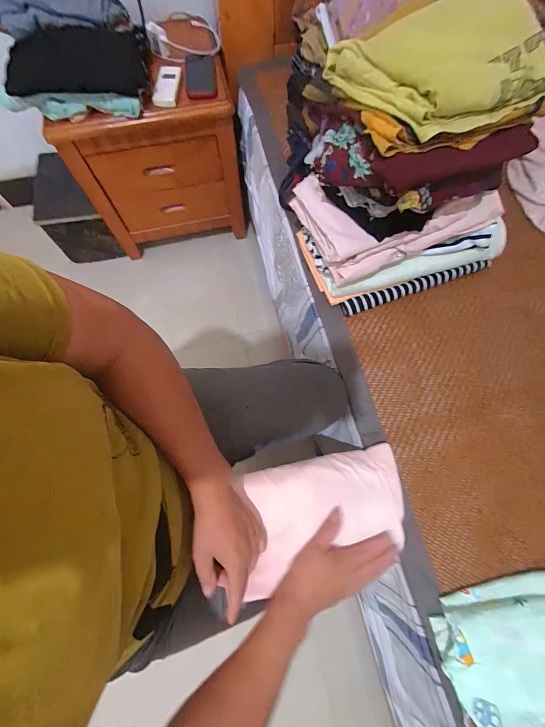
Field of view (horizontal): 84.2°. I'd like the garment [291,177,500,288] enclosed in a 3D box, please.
[{"bbox_3d":[0.207,-0.265,0.521,0.305,0.078,0.181,-18,73,-6],"label":"garment"}]

